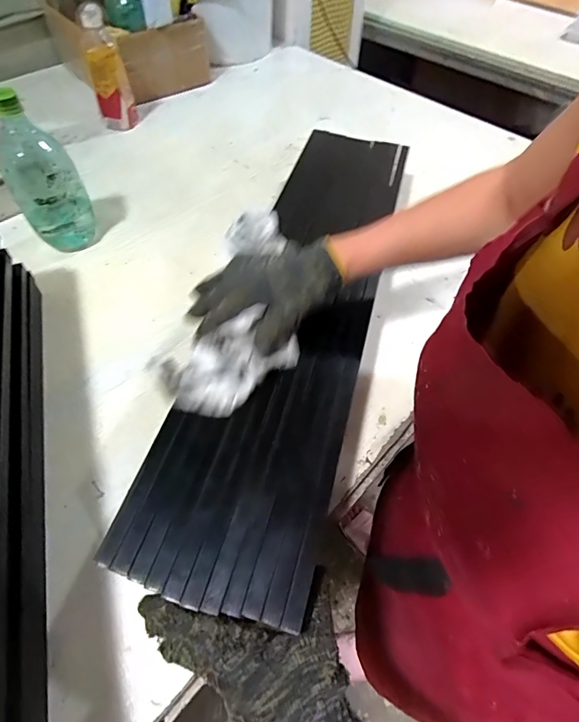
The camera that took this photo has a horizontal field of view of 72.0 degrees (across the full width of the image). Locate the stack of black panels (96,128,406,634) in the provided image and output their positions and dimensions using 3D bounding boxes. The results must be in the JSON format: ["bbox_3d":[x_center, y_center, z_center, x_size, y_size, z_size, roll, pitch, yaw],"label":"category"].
[{"bbox_3d":[0.023,-0.101,0.498,0.172,0.023,0.703,14,55,7],"label":"stack of black panels"}]

